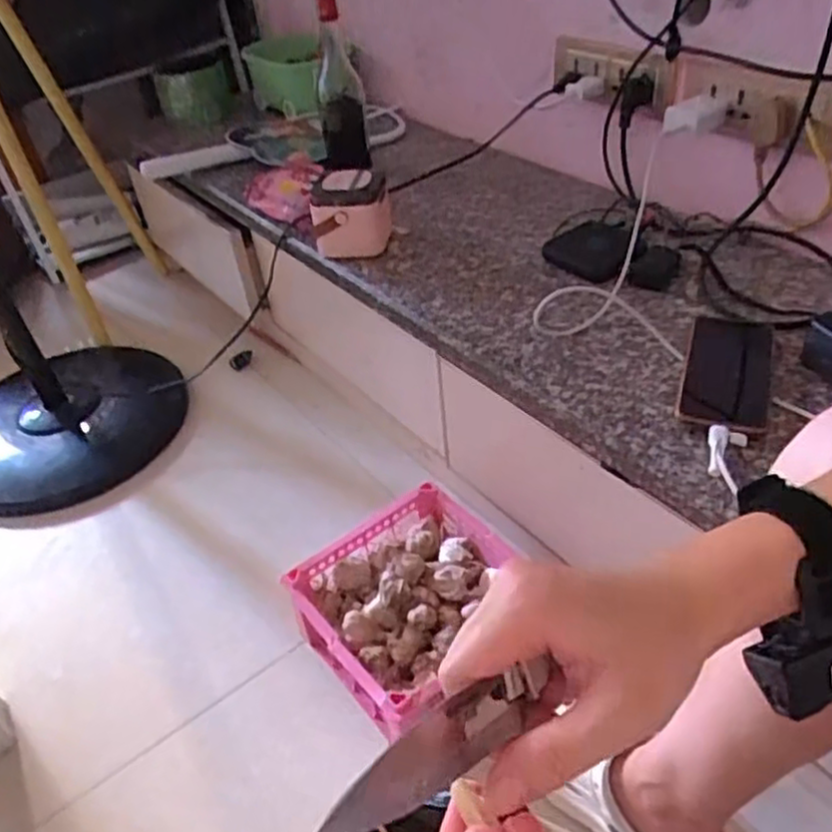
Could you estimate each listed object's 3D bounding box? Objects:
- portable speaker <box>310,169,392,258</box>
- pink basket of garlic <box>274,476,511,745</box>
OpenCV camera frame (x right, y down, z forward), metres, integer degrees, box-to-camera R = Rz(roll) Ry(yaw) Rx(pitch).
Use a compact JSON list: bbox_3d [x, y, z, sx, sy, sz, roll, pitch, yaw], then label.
[{"bbox_3d":[-0.084,-0.266,0.946,0.102,0.089,0.073,-9,41,-1],"label":"portable speaker"},{"bbox_3d":[0.005,0.222,0.830,0.233,0.122,0.225,-31,46,-25],"label":"pink basket of garlic"}]

